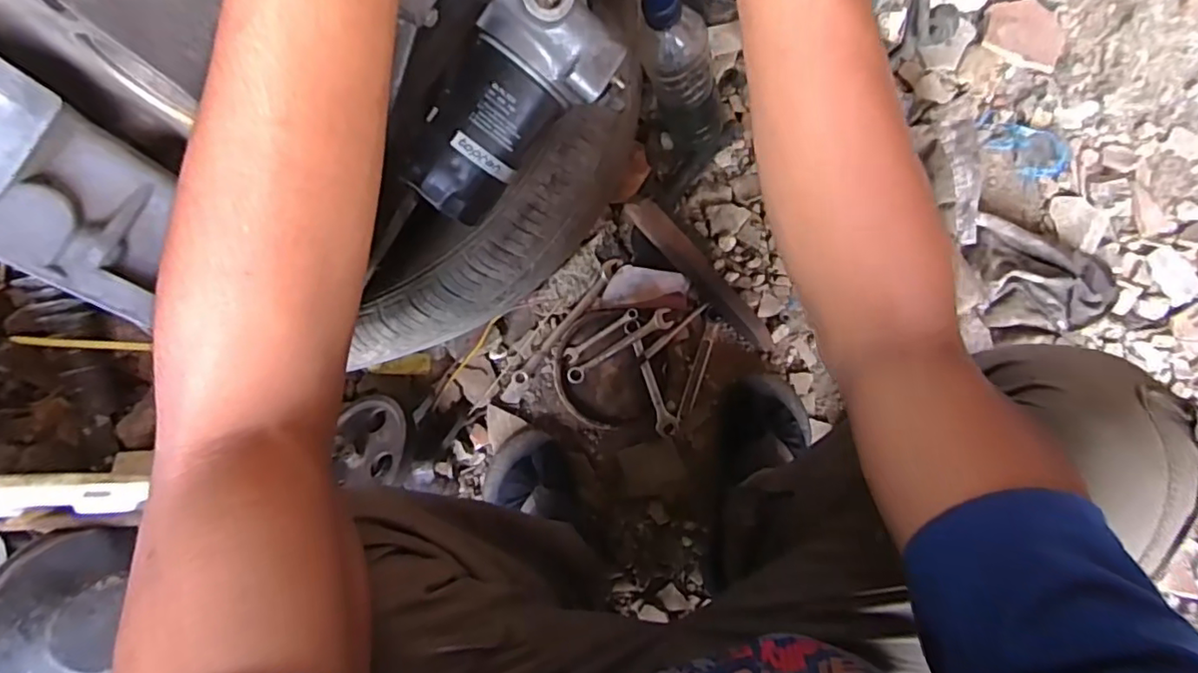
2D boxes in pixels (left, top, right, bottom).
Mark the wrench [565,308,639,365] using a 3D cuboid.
[{"bbox_3d":[0.003,-0.002,0.698,0.099,0.010,0.017,-36,92,-3],"label":"wrench"}]

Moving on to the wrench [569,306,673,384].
[{"bbox_3d":[0.026,0.012,0.700,0.144,0.010,0.024,-31,92,-3],"label":"wrench"}]

